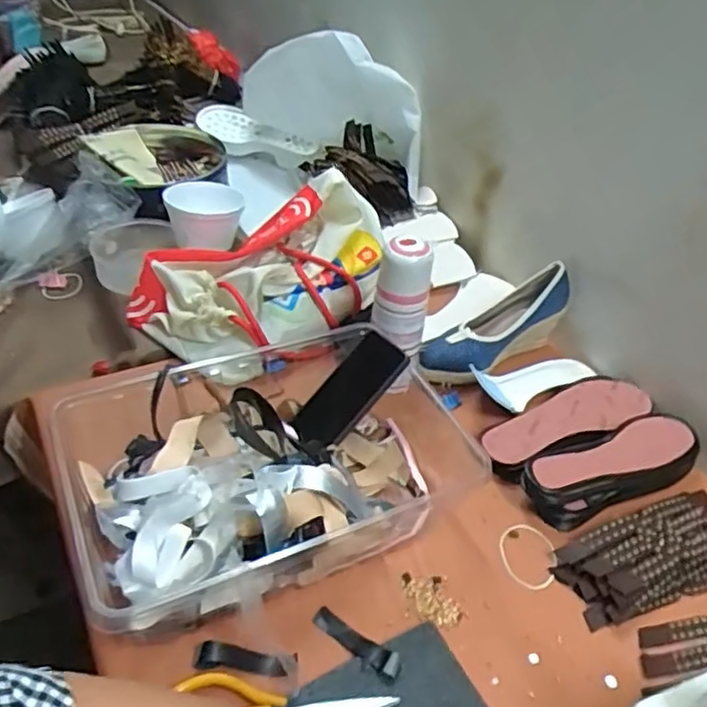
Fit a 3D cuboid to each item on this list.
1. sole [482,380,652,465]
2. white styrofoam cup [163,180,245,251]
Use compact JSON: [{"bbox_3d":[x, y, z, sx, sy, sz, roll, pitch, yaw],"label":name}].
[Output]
[{"bbox_3d":[0.260,0.088,0.807,0.241,0.027,0.076,-20,47,-27],"label":"sole"},{"bbox_3d":[-0.234,-0.220,1.039,0.110,0.084,0.111,-6,42,-13],"label":"white styrofoam cup"}]

